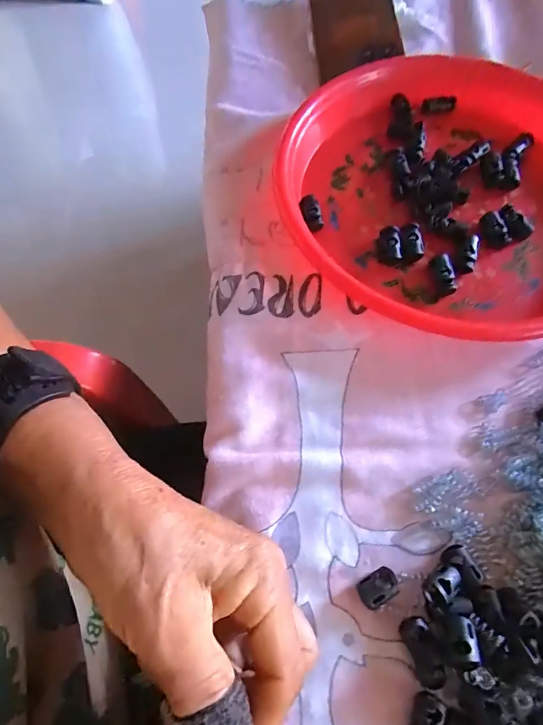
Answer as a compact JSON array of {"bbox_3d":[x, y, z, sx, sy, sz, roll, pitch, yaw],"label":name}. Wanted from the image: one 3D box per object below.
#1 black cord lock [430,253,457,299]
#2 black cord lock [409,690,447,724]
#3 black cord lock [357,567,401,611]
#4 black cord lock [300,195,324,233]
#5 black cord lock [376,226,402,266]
[{"bbox_3d":[0.117,-0.060,0.290,0.014,0.009,0.031,3,66,1],"label":"black cord lock"},{"bbox_3d":[0.071,0.161,0.192,0.013,0.007,0.020,21,67,9],"label":"black cord lock"},{"bbox_3d":[0.054,0.114,0.215,0.020,0.010,0.014,-25,68,-11],"label":"black cord lock"},{"bbox_3d":[0.029,-0.110,0.311,0.014,0.012,0.028,-11,66,-5],"label":"black cord lock"},{"bbox_3d":[0.082,-0.083,0.300,0.015,0.011,0.027,-2,66,-1],"label":"black cord lock"}]

